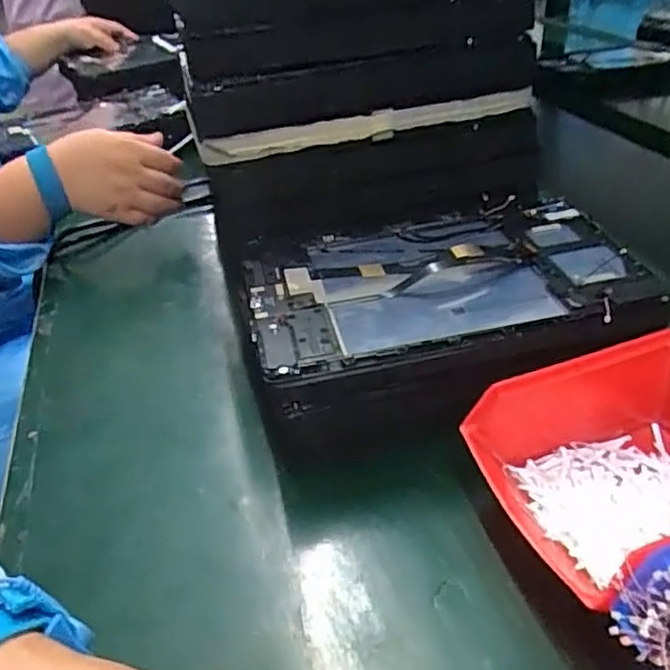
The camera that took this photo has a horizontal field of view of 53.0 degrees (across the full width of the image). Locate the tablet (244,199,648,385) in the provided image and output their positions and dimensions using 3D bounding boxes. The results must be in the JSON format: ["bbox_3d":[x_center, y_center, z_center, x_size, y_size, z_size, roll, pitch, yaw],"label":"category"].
[{"bbox_3d":[0.062,-0.038,0.425,0.231,0.014,0.138,-12,35,-7],"label":"tablet"}]

